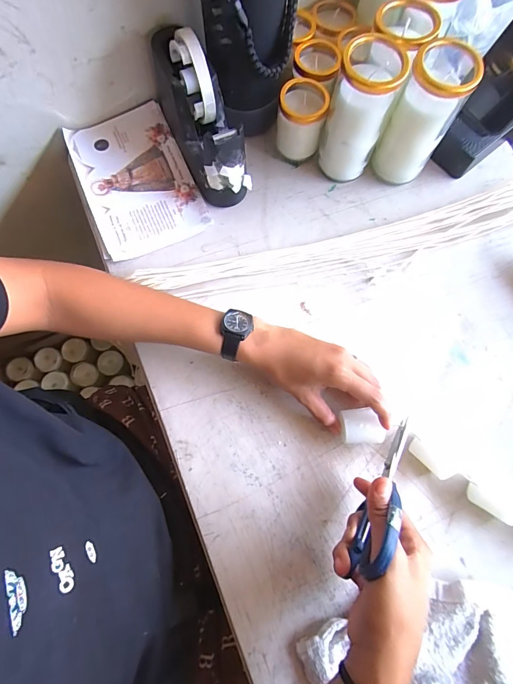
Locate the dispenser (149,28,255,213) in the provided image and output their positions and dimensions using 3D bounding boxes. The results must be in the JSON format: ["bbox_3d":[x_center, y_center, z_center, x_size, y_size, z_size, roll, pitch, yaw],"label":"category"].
[{"bbox_3d":[-0.062,-0.263,0.426,0.059,0.125,0.157,-23,76,-8],"label":"dispenser"}]

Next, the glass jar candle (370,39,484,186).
[{"bbox_3d":[0.194,-0.263,0.425,0.066,0.144,0.057,32,75,7],"label":"glass jar candle"}]

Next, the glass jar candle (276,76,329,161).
[{"bbox_3d":[0.056,-0.284,0.464,0.058,0.081,0.061,3,74,-1],"label":"glass jar candle"}]

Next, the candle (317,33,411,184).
[{"bbox_3d":[0.121,-0.268,0.427,0.068,0.142,0.075,20,74,4],"label":"candle"}]

